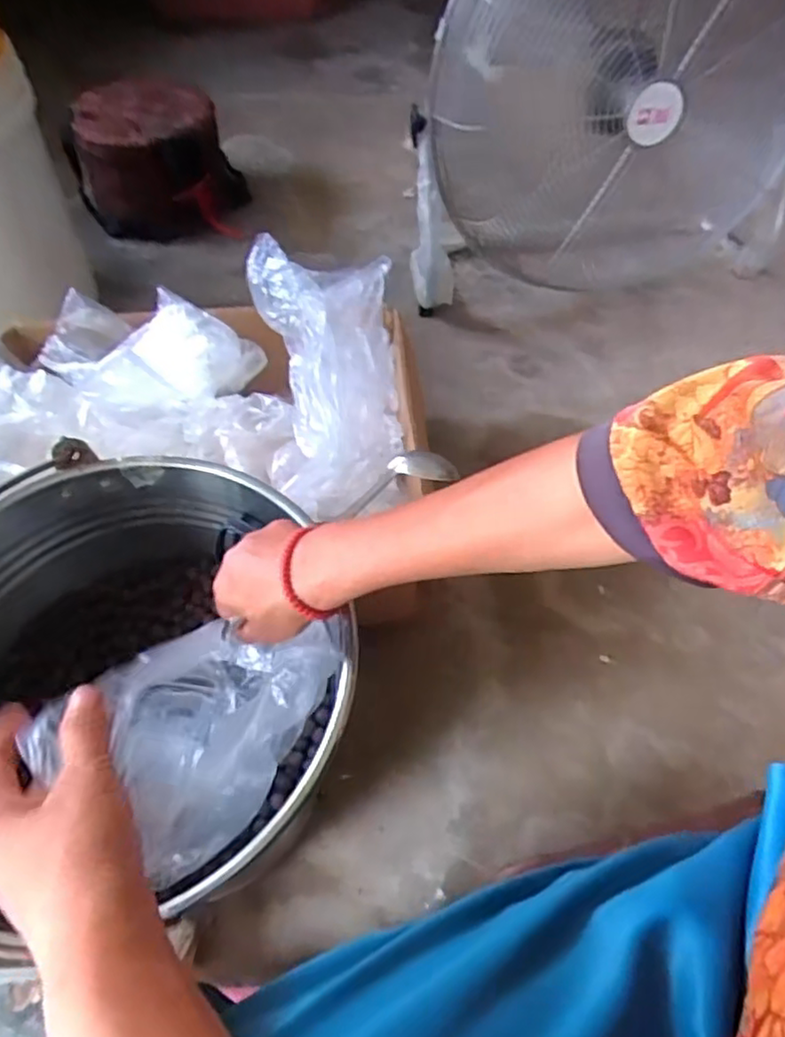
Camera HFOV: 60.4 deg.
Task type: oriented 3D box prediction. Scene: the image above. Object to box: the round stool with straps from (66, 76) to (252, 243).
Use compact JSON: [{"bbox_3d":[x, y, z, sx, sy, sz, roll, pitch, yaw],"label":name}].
[{"bbox_3d":[-0.449,-0.674,1.272,0.294,0.217,0.225,-32,60,-22],"label":"round stool with straps"}]

